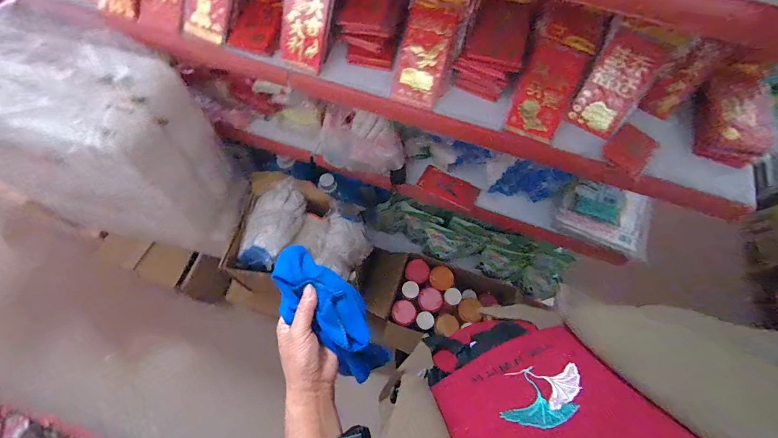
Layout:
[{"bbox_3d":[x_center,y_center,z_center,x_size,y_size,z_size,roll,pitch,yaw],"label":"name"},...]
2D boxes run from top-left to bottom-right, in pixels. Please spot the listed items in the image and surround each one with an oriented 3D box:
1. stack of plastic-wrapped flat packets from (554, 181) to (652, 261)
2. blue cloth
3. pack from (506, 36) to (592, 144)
[{"bbox_3d":[0.549,-0.006,0.879,0.234,0.026,0.149,22,100,0],"label":"stack of plastic-wrapped flat packets"},{"bbox_3d":[-0.071,0.119,0.435,0.080,0.032,0.191,-38,95,-16],"label":"blue cloth"},{"bbox_3d":[0.287,-0.232,0.640,0.098,0.016,0.165,19,101,0],"label":"pack"}]

